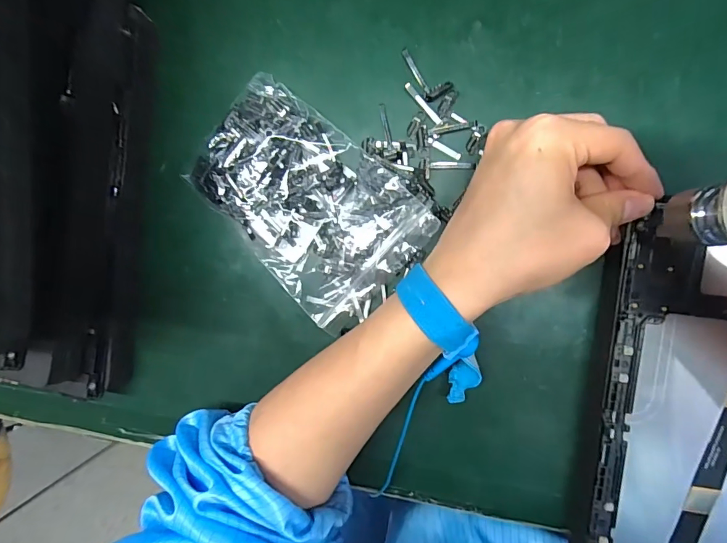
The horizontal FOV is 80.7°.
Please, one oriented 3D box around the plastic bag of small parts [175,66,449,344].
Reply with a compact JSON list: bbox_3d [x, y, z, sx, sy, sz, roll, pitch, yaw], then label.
[{"bbox_3d":[-0.035,-0.042,0.263,0.146,0.019,0.096,44,99,3],"label":"plastic bag of small parts"}]

